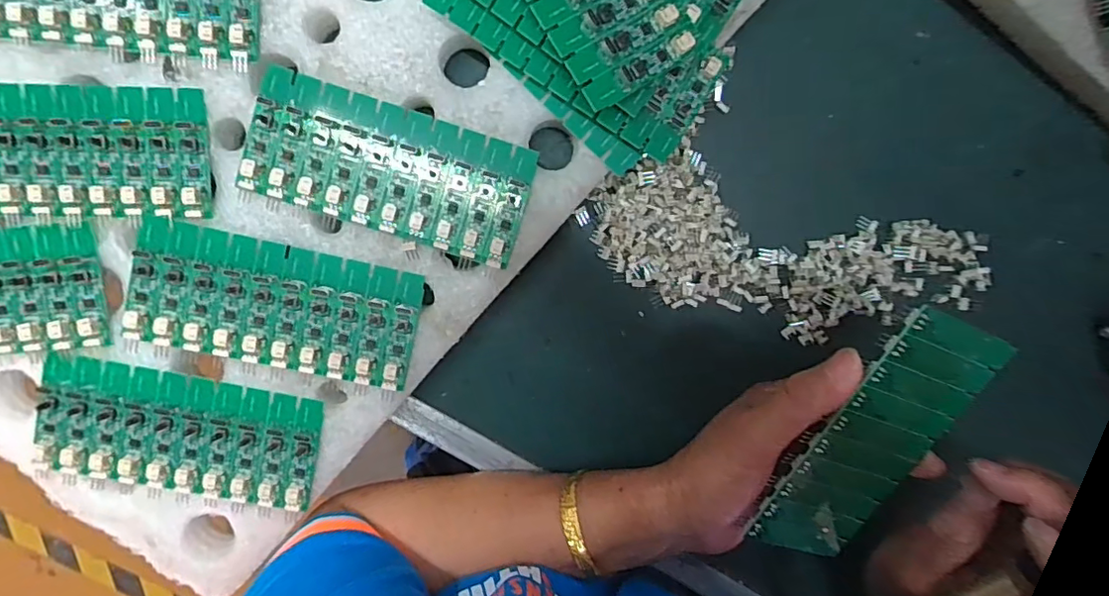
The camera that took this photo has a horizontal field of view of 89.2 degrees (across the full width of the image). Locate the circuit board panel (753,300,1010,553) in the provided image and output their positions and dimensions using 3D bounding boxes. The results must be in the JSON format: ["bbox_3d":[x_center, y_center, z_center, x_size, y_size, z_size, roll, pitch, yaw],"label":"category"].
[{"bbox_3d":[0.154,0.071,0.268,0.066,0.004,0.136,17,113,-20],"label":"circuit board panel"}]

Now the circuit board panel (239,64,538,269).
[{"bbox_3d":[-0.082,-0.064,0.281,0.136,0.005,0.061,17,94,-7],"label":"circuit board panel"}]

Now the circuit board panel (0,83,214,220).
[{"bbox_3d":[-0.239,-0.071,0.270,0.136,0.006,0.062,0,97,-3],"label":"circuit board panel"}]

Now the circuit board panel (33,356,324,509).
[{"bbox_3d":[-0.193,0.071,0.291,0.136,0.005,0.060,11,97,-5],"label":"circuit board panel"}]

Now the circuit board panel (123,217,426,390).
[{"bbox_3d":[-0.140,0.005,0.284,0.137,0.008,0.060,14,96,-5],"label":"circuit board panel"}]

